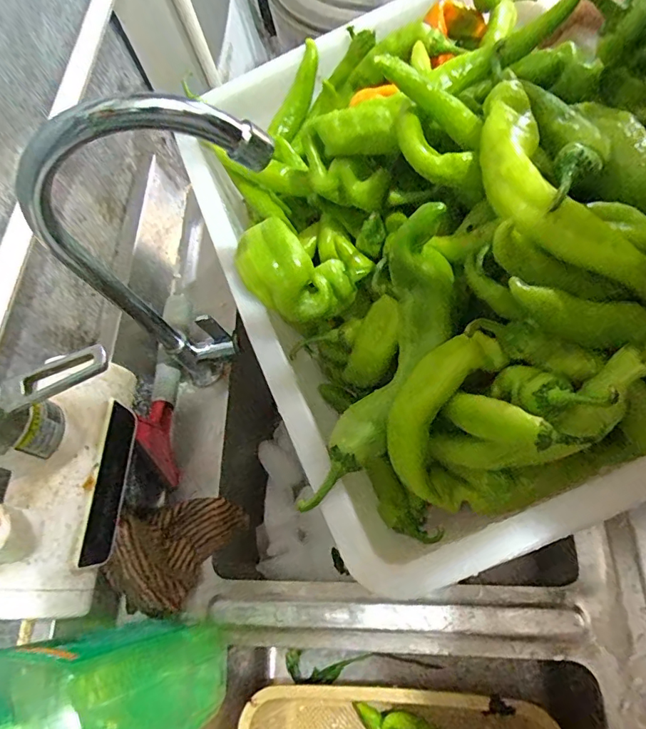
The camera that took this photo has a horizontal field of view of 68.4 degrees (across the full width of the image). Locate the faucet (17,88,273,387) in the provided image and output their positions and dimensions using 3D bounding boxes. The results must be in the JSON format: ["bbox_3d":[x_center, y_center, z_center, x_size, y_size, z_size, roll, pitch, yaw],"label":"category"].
[{"bbox_3d":[-0.109,-0.062,0.369,0.148,0.292,0.074,-8,50,-6],"label":"faucet"}]

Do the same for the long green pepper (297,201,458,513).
[{"bbox_3d":[0.039,0.001,0.300,0.051,0.037,0.192,26,94,22],"label":"long green pepper"}]

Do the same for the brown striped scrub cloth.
[{"bbox_3d":[-0.134,0.155,0.425,0.076,0.047,0.119,29,56,24],"label":"brown striped scrub cloth"}]

